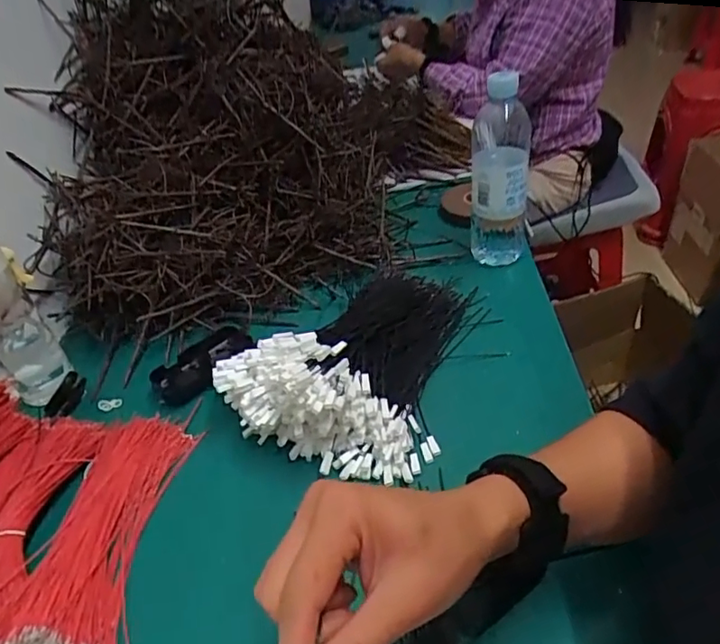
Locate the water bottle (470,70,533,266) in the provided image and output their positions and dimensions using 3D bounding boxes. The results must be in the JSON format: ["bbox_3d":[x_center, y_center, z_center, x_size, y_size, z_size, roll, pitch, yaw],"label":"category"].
[{"bbox_3d":[0.164,-0.175,0.664,0.064,0.204,0.060,4,39,13],"label":"water bottle"}]

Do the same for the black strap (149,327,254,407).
[{"bbox_3d":[-0.173,0.040,0.618,0.049,0.013,0.110,22,47,32],"label":"black strap"}]

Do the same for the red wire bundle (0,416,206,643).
[{"bbox_3d":[-0.205,0.163,0.461,0.091,0.034,0.239,-3,38,5],"label":"red wire bundle"}]

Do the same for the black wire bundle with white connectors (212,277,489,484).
[{"bbox_3d":[0.010,0.011,0.569,0.189,0.090,0.287,12,42,23],"label":"black wire bundle with white connectors"}]

